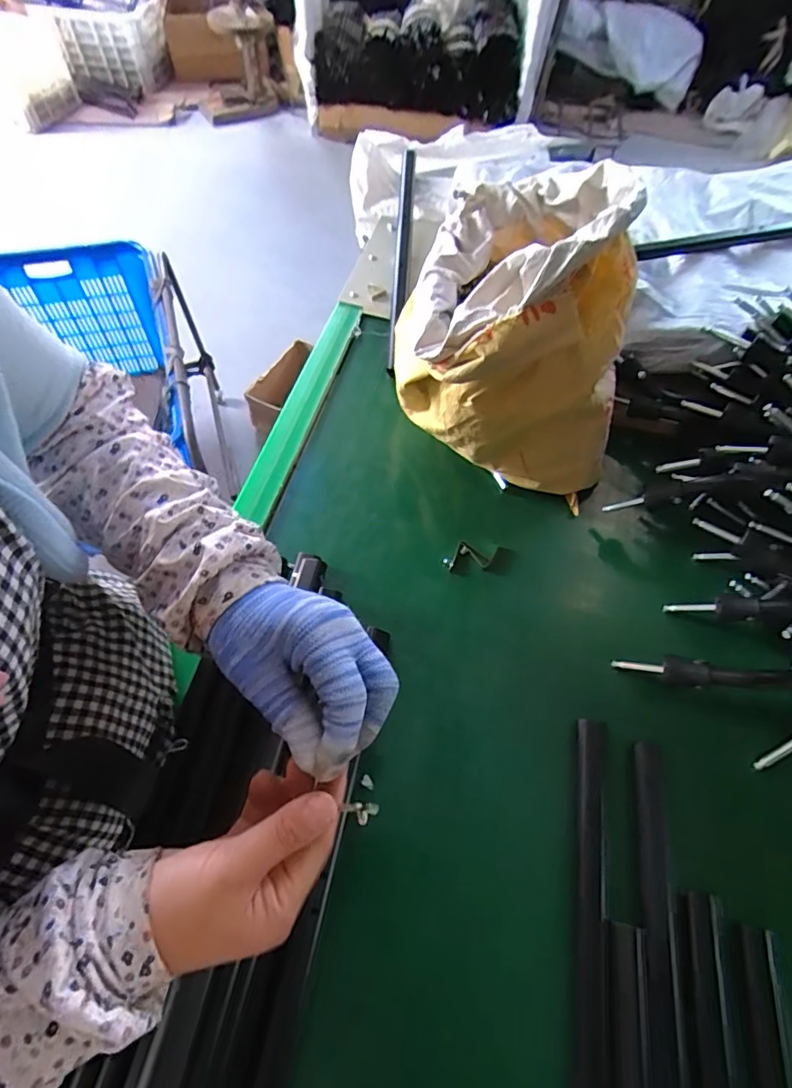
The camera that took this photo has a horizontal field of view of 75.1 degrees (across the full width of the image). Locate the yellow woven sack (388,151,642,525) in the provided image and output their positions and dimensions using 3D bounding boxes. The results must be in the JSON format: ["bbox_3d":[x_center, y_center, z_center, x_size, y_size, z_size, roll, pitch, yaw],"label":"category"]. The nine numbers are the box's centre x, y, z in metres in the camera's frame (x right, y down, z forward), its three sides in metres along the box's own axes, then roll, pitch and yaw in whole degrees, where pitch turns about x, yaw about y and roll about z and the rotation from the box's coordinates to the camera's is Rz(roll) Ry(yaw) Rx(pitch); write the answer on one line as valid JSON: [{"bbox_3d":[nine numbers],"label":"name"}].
[{"bbox_3d":[0.112,-0.202,0.514,0.226,0.269,0.210,7,59,2],"label":"yellow woven sack"}]

